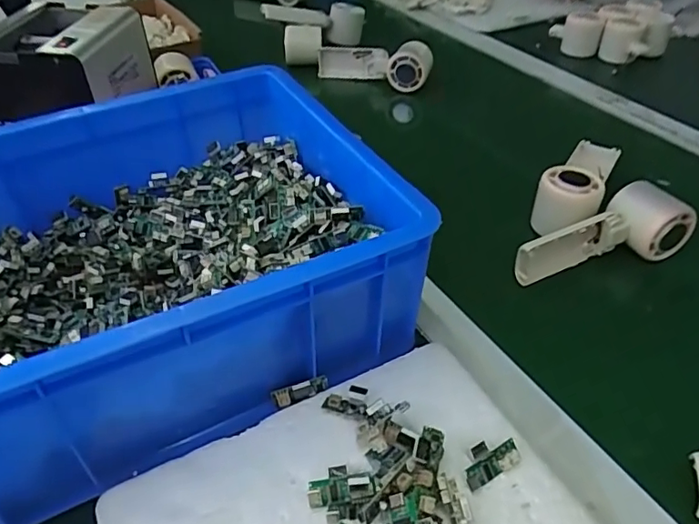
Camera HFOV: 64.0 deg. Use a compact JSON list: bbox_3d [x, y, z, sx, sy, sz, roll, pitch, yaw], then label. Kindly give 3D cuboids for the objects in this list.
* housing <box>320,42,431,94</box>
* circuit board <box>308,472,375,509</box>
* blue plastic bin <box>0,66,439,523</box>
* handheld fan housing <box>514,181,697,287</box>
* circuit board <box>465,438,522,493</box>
[{"bbox_3d":[0.035,-0.290,0.814,0.162,0.067,0.062,14,42,12],"label":"housing"},{"bbox_3d":[-0.005,0.131,0.323,0.038,0.005,0.015,-12,41,5],"label":"circuit board"},{"bbox_3d":[-0.147,-0.002,0.404,0.327,0.125,0.252,-21,45,-21],"label":"blue plastic bin"},{"bbox_3d":[0.221,-0.019,0.484,0.155,0.059,0.055,-21,45,-21],"label":"handheld fan housing"},{"bbox_3d":[0.084,0.119,0.338,0.039,0.008,0.020,-21,45,-22],"label":"circuit board"}]

